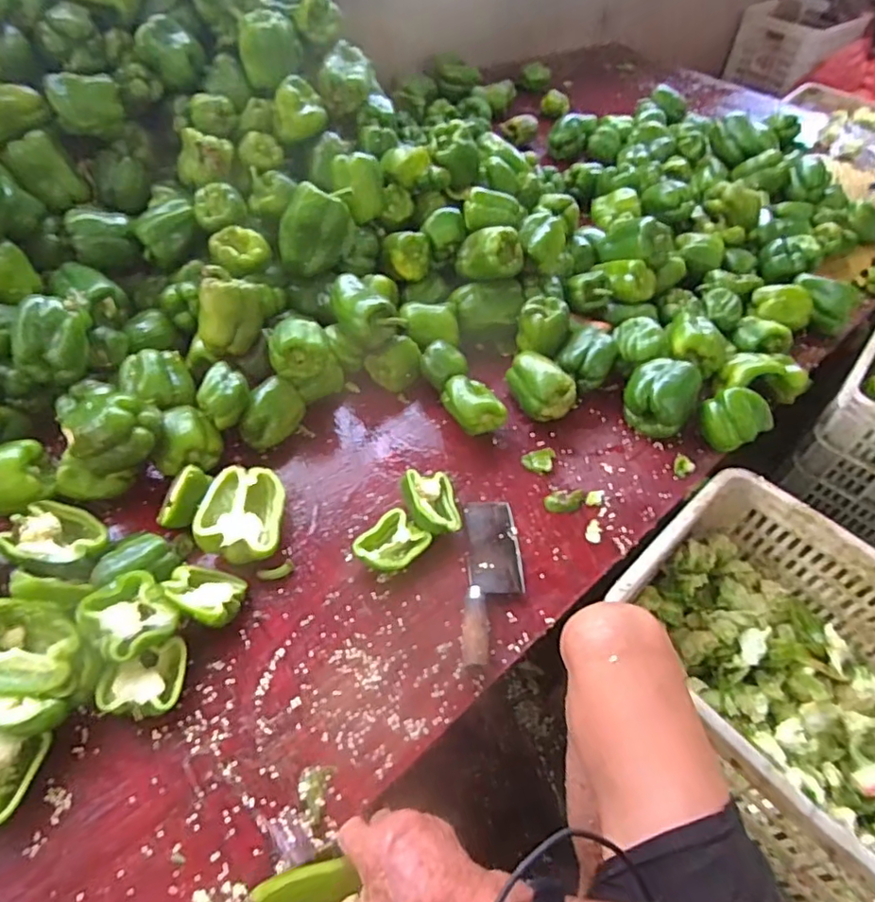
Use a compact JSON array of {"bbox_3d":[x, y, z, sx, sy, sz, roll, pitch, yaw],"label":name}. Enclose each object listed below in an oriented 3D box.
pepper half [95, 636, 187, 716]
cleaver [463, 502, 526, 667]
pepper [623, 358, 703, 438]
[{"bbox_3d":[-0.286,0.223,0.579,0.067,0.041,0.071,2,51,-3],"label":"pepper half"},{"bbox_3d":[0.066,0.144,0.683,0.069,0.029,0.217,4,51,-1],"label":"cleaver"},{"bbox_3d":[0.320,-0.077,0.851,0.095,0.086,0.088,2,51,-3],"label":"pepper"}]

